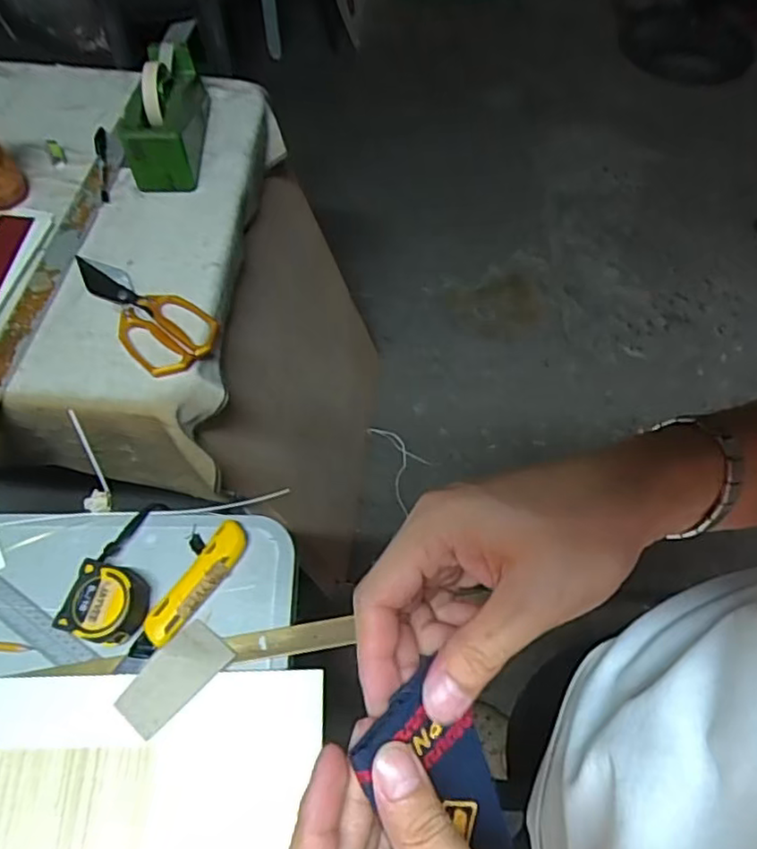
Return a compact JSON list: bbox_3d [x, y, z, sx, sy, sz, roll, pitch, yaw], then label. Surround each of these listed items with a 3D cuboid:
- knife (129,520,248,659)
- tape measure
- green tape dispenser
[{"bbox_3d":[-0.175,0.154,0.612,0.038,0.017,0.145,29,64,15],"label":"knife"},{"bbox_3d":[-0.246,0.160,0.591,0.064,0.043,0.072,20,62,10],"label":"tape measure"},{"bbox_3d":[-0.286,-0.426,0.871,0.079,0.110,0.198,-2,60,-2],"label":"green tape dispenser"}]

